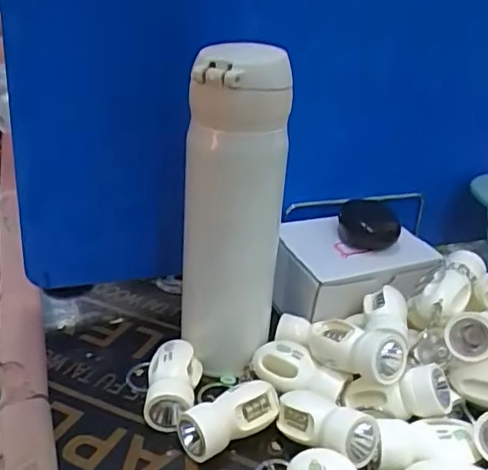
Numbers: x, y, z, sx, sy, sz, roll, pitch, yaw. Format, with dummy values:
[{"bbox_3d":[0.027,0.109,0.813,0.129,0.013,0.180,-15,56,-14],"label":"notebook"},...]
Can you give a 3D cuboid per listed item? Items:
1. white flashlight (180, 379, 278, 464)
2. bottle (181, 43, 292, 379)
[{"bbox_3d":[-0.008,0.113,0.344,0.062,0.028,0.023,-14,30,-34],"label":"white flashlight"},{"bbox_3d":[-0.008,-0.010,0.375,0.059,0.209,0.056,20,29,32],"label":"bottle"}]

